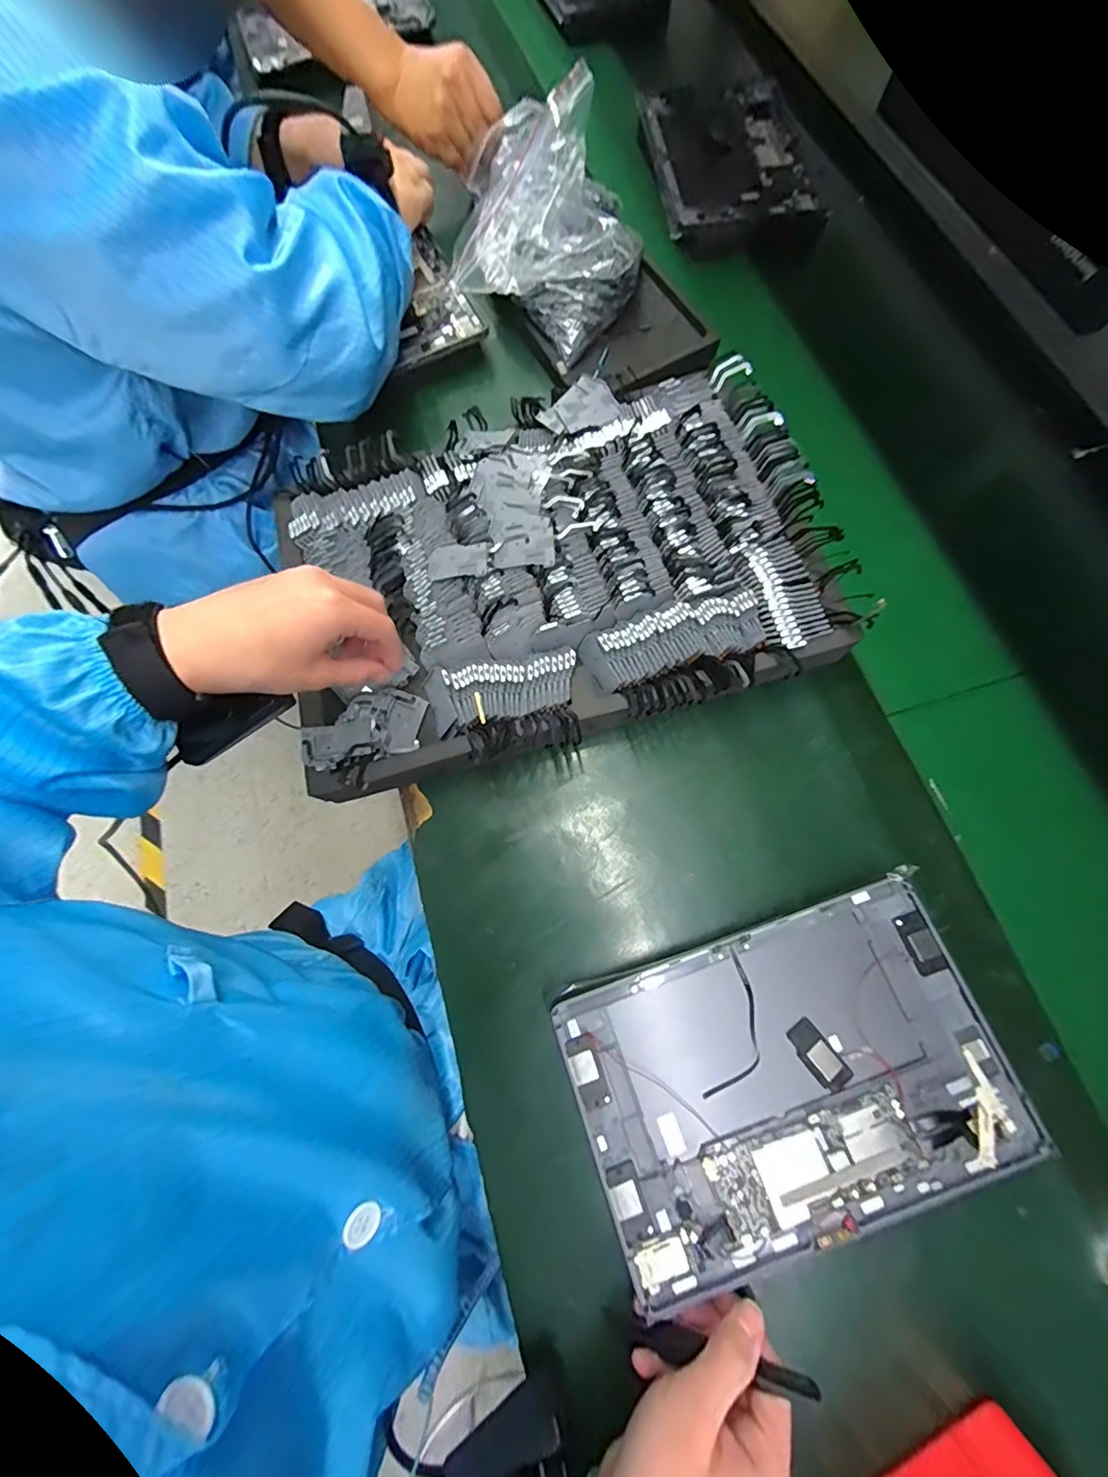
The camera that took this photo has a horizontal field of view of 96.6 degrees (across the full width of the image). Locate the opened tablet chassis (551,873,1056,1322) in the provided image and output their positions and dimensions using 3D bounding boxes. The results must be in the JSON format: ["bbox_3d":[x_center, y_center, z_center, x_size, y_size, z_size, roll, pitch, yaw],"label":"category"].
[{"bbox_3d":[0.142,0.209,0.306,0.251,0.019,0.168,-19,74,-5],"label":"opened tablet chassis"}]

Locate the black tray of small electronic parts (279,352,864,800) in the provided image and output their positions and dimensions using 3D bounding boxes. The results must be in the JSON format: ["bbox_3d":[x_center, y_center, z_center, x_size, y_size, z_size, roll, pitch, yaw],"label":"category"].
[{"bbox_3d":[-0.004,-0.145,0.412,0.432,0.057,0.305,-15,74,-4],"label":"black tray of small electronic parts"}]

